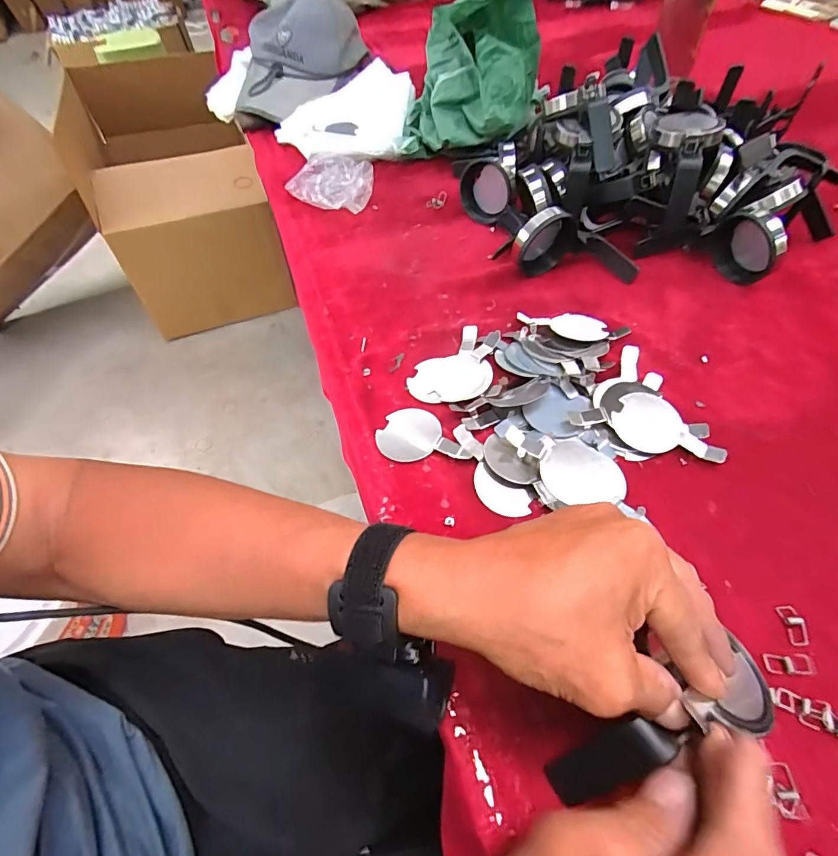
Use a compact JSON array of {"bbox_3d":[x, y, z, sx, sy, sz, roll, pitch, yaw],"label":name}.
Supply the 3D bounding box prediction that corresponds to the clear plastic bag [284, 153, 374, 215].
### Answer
[{"bbox_3d":[-0.111,-0.310,0.592,0.092,0.042,0.078,33,62,23],"label":"clear plastic bag"}]

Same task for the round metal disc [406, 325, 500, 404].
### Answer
[{"bbox_3d":[0.038,-0.054,0.420,0.095,0.005,0.065,-39,53,-16],"label":"round metal disc"}]

